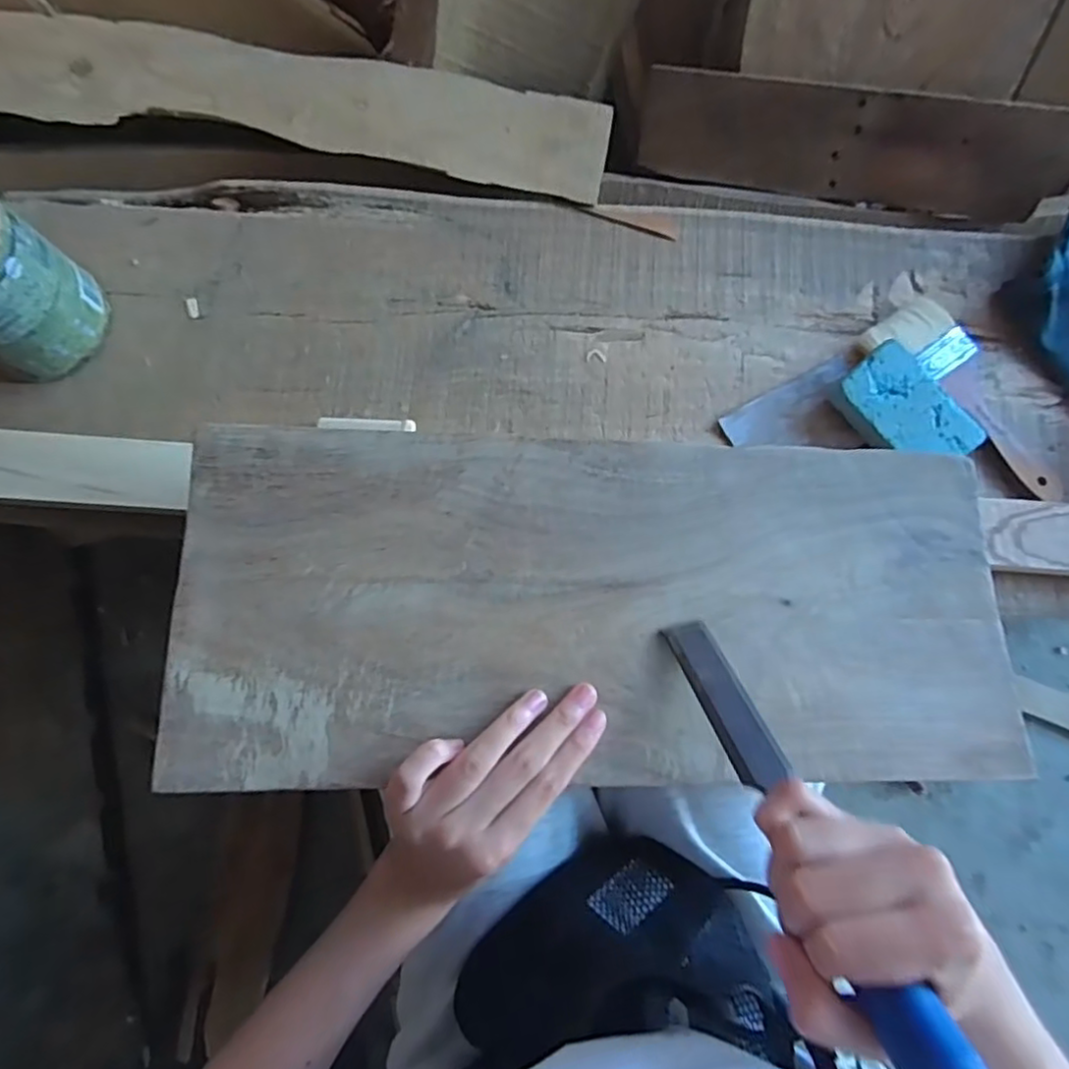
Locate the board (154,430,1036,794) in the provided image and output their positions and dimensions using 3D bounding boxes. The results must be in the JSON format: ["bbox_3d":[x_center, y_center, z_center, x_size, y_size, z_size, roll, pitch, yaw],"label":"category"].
[{"bbox_3d":[0.045,0.038,0.366,0.464,0.008,0.194,1,75,-6],"label":"board"}]

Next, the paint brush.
[{"bbox_3d":[0.339,-0.103,0.496,0.071,0.016,0.181,-34,78,-9],"label":"paint brush"}]

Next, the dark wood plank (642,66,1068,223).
[{"bbox_3d":[0.273,-0.335,0.556,0.349,0.088,0.026,8,42,2],"label":"dark wood plank"}]

